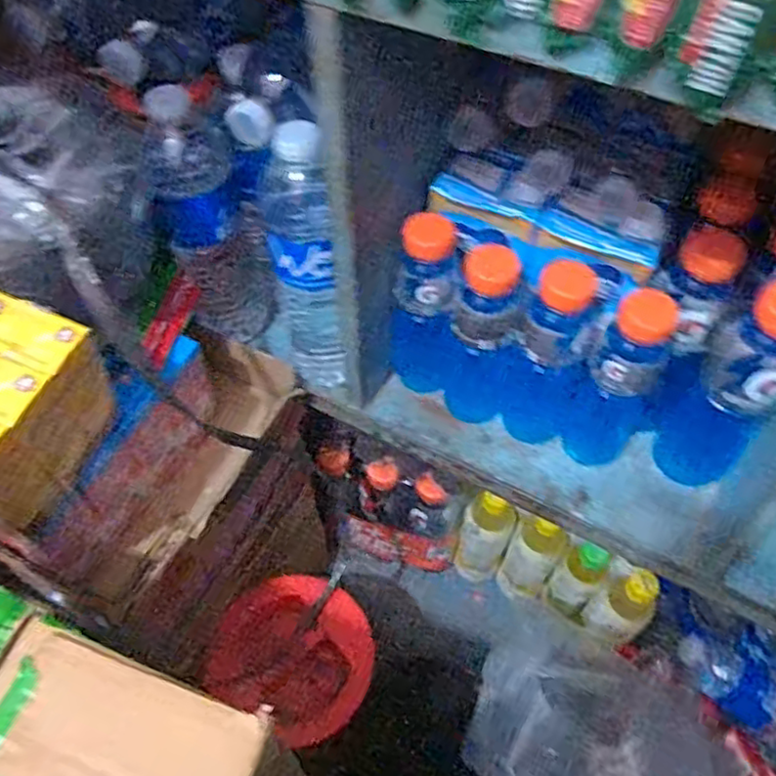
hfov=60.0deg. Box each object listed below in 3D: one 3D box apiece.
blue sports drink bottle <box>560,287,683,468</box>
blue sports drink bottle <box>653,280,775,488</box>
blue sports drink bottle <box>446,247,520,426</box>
[{"bbox_3d":[0.184,-0.002,0.541,0.056,0.192,0.058,28,58,19],"label":"blue sports drink bottle"},{"bbox_3d":[0.276,0.004,0.532,0.065,0.203,0.071,38,62,24],"label":"blue sports drink bottle"},{"bbox_3d":[0.079,-0.040,0.568,0.051,0.189,0.055,9,54,6],"label":"blue sports drink bottle"}]

